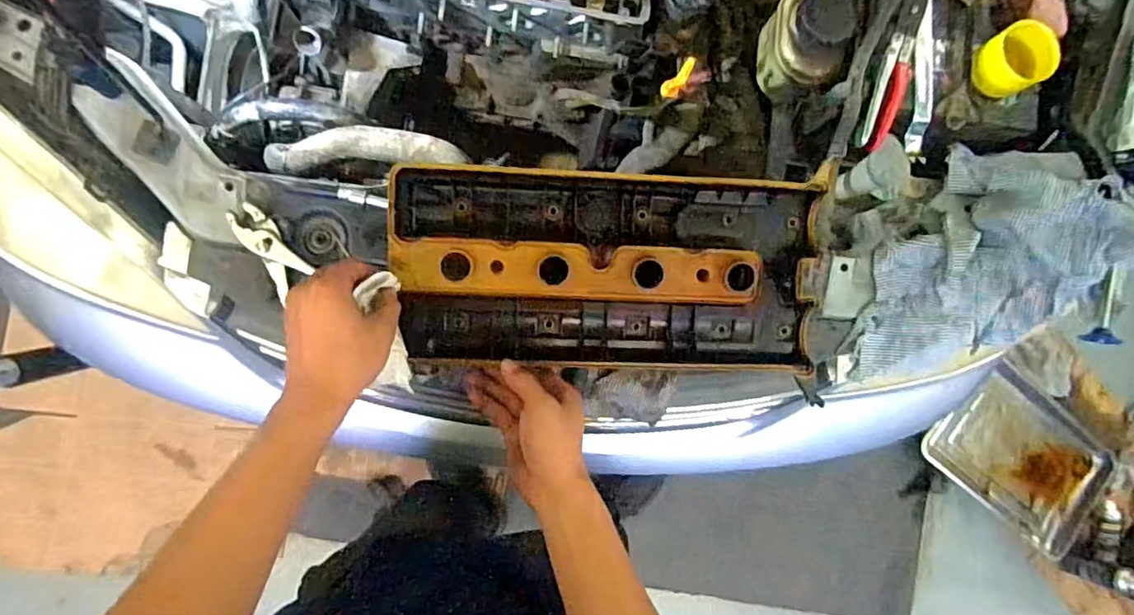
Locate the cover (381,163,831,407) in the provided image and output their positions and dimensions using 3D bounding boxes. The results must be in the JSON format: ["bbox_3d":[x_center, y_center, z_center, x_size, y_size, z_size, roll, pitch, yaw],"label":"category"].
[{"bbox_3d":[0.048,-0.036,0.626,0.440,0.075,0.196,3,87,-7],"label":"cover"}]

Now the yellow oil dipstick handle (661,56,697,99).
[{"bbox_3d":[0.129,-0.265,0.699,0.020,0.072,0.022,0,87,-7],"label":"yellow oil dipstick handle"}]

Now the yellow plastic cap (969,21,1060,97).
[{"bbox_3d":[0.518,-0.286,0.695,0.072,0.041,0.072,-28,89,-8],"label":"yellow plastic cap"}]

